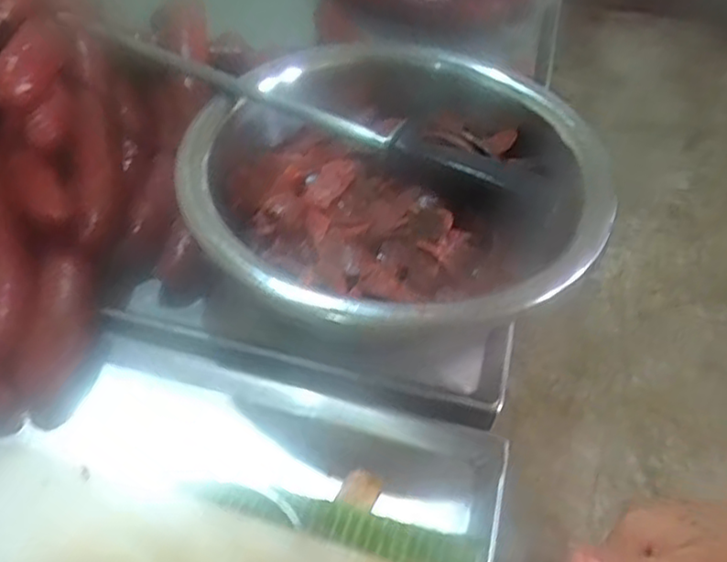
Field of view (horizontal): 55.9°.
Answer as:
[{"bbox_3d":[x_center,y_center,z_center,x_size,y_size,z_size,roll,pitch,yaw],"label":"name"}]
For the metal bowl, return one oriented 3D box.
[{"bbox_3d":[0.022,-0.078,0.493,0.301,0.061,0.295,-23,55,-22],"label":"metal bowl"}]

